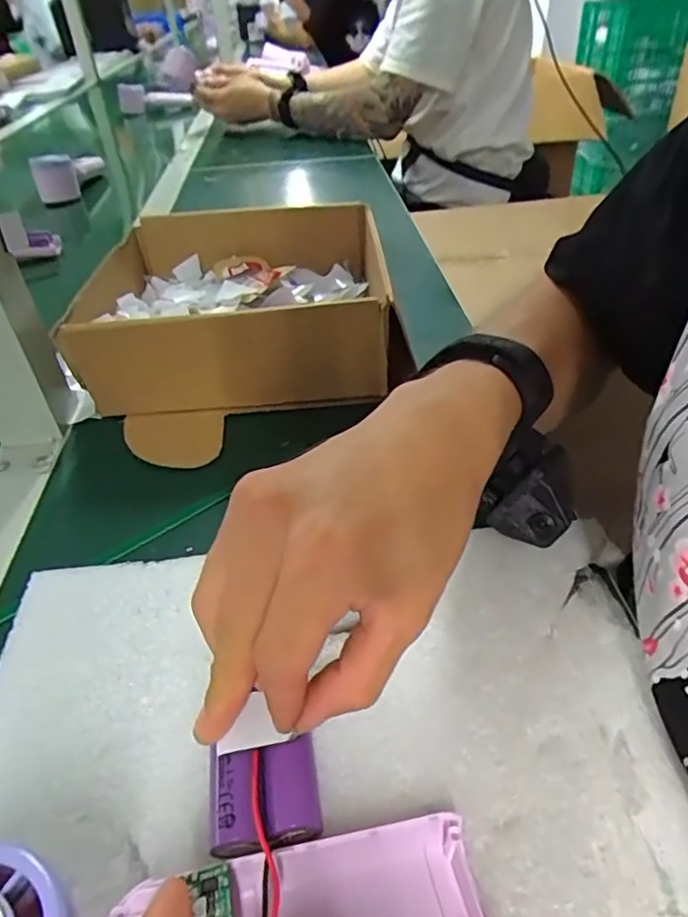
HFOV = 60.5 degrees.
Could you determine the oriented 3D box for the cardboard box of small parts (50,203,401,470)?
[{"bbox_3d":[-0.079,-0.129,0.470,0.219,0.087,0.232,-5,39,0],"label":"cardboard box of small parts"}]

